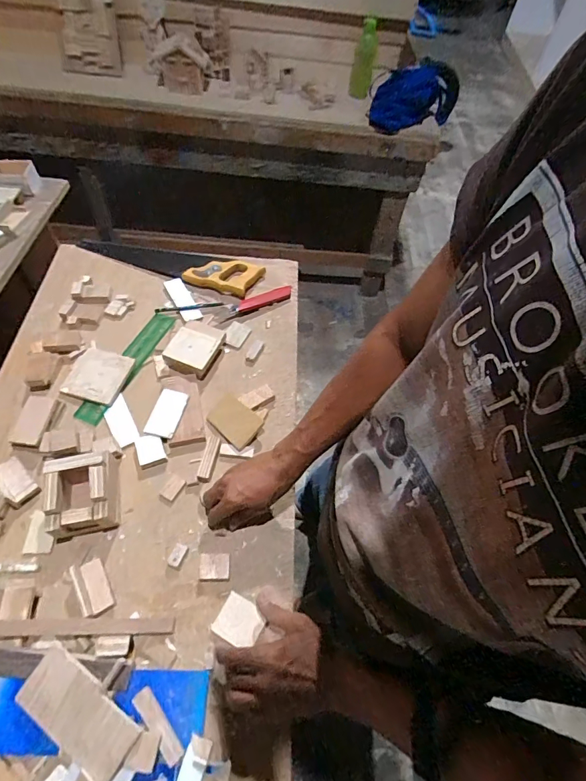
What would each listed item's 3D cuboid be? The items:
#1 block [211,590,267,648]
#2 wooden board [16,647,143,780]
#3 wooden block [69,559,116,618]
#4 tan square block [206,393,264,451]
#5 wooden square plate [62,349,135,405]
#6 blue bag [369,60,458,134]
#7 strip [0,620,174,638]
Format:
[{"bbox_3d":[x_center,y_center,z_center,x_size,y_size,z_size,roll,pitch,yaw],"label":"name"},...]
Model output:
[{"bbox_3d":[-0.071,0.300,0.531,0.056,0.010,0.049,28,60,12],"label":"block"},{"bbox_3d":[-0.233,0.347,0.440,0.136,0.013,0.059,31,67,13],"label":"wooden board"},{"bbox_3d":[-0.259,0.251,0.526,0.031,0.030,0.066,-24,63,-18],"label":"wooden block"},{"bbox_3d":[-0.099,0.049,0.676,0.086,0.015,0.065,36,63,17],"label":"tan square block"},{"bbox_3d":[-0.340,-0.034,0.705,0.102,0.008,0.098,16,59,5],"label":"wooden square plate"},{"bbox_3d":[0.387,-0.951,1.314,0.296,0.151,0.123,-27,64,-19],"label":"blue bag"},{"bbox_3d":[-0.272,0.288,0.492,0.244,0.017,0.018,8,57,-15],"label":"strip"}]

